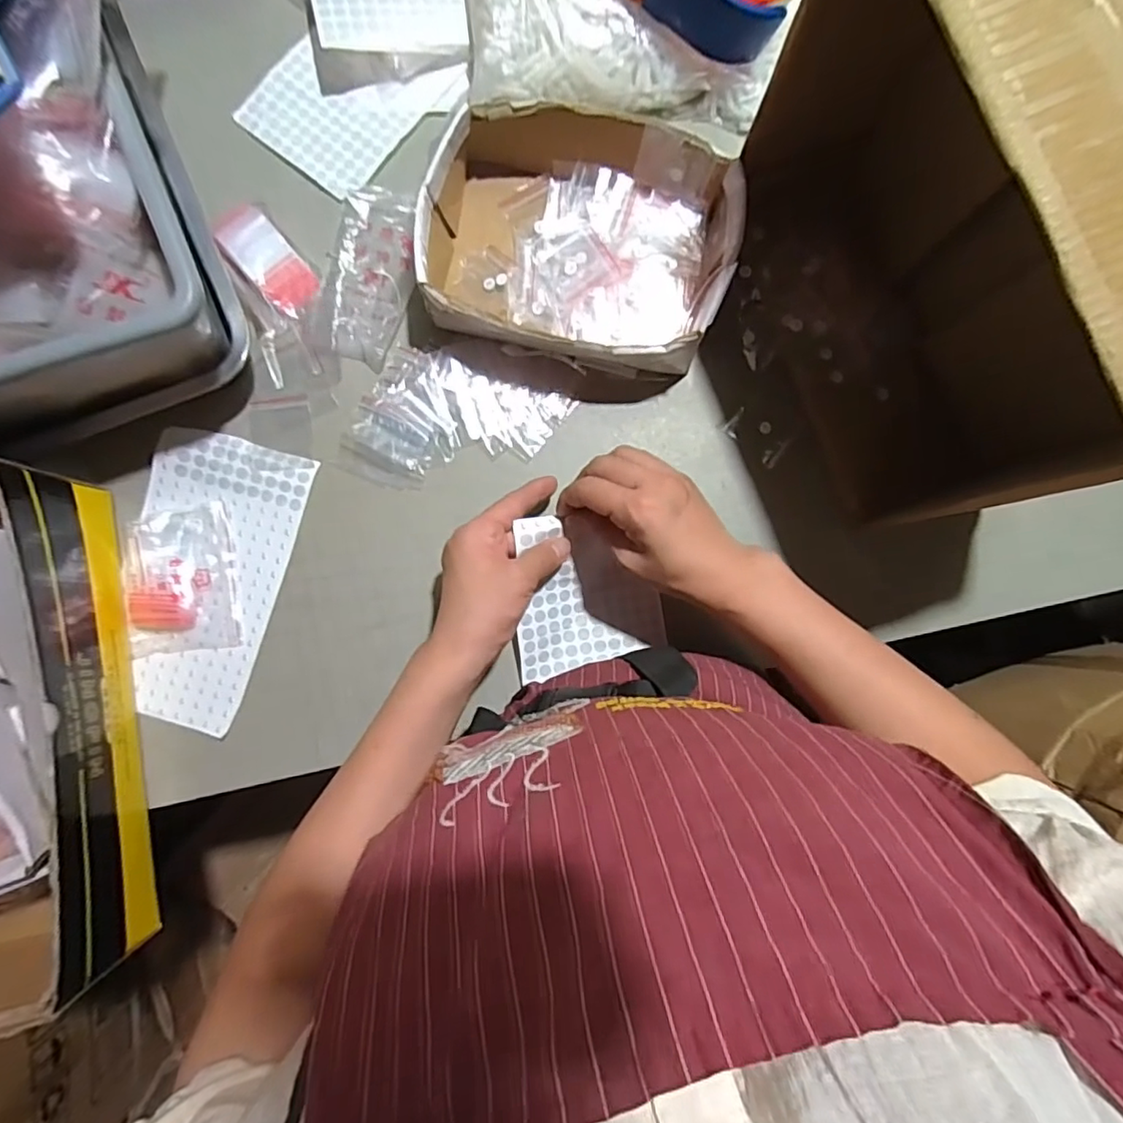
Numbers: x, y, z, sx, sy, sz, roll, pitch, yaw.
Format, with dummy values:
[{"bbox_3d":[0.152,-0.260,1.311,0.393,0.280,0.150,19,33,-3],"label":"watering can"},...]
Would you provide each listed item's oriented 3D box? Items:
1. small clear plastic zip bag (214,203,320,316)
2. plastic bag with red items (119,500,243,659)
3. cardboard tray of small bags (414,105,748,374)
[{"bbox_3d":[-0.240,-0.248,0.481,0.045,0.014,0.091,-36,89,-4],"label":"small clear plastic zip bag"},{"bbox_3d":[-0.303,0.015,0.464,0.081,0.017,0.112,-6,87,-3],"label":"plastic bag with red items"},{"bbox_3d":[0.013,-0.251,0.468,0.235,0.059,0.183,10,87,-2],"label":"cardboard tray of small bags"}]

